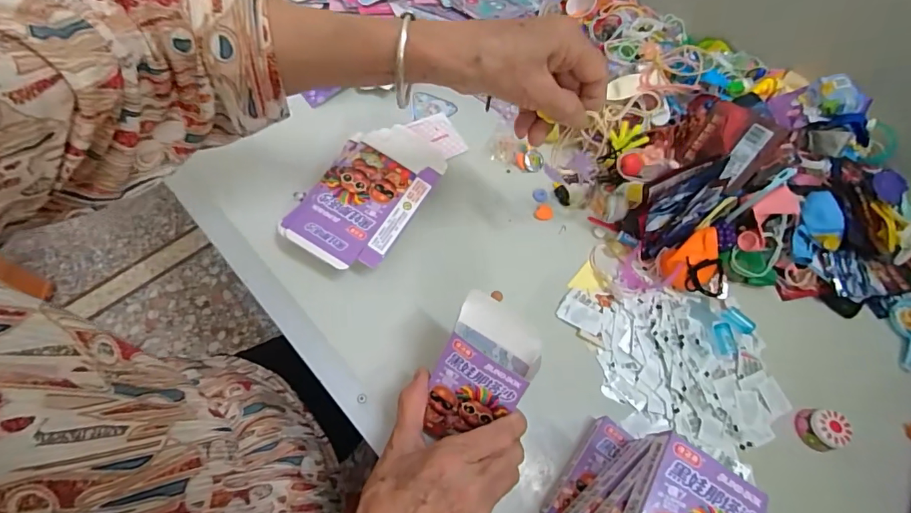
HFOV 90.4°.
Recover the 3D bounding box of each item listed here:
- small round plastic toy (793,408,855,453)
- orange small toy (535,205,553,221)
[{"bbox_3d":[0.319,0.150,0.393,0.031,0.024,0.034,1,65,-3],"label":"small round plastic toy"},{"bbox_3d":[0.095,-0.047,0.480,0.018,0.004,0.019,1,65,-3],"label":"orange small toy"}]

